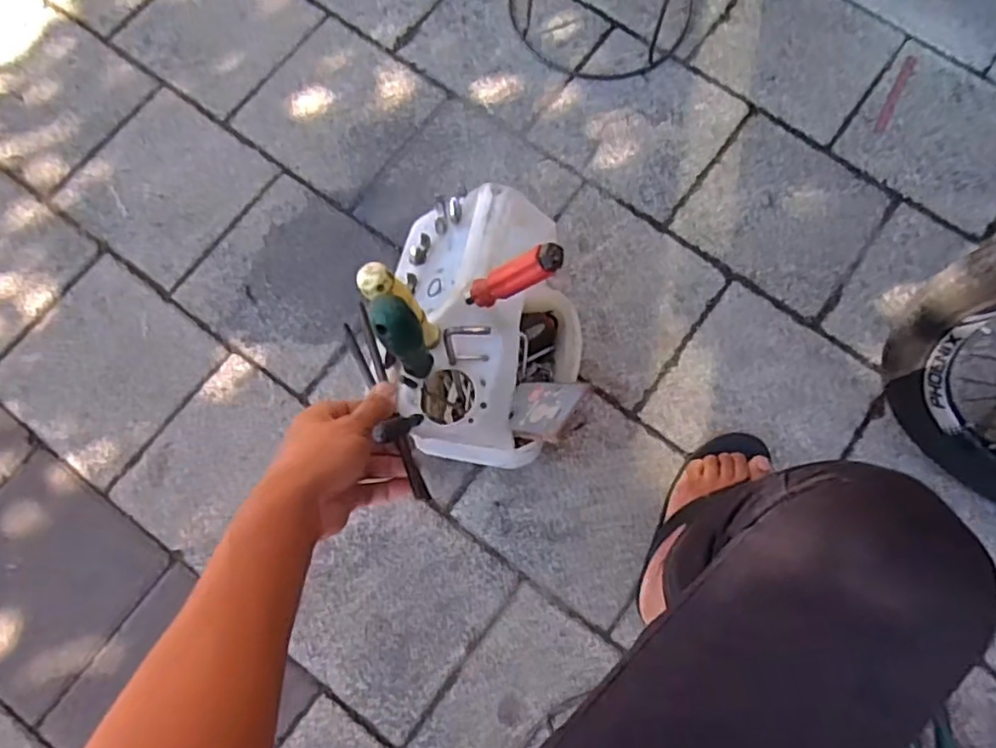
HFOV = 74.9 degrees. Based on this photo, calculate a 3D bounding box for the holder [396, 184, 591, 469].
[{"bbox_3d":[0.004,-0.022,0.711,0.177,0.349,0.226,0,76,1],"label":"holder"}]

